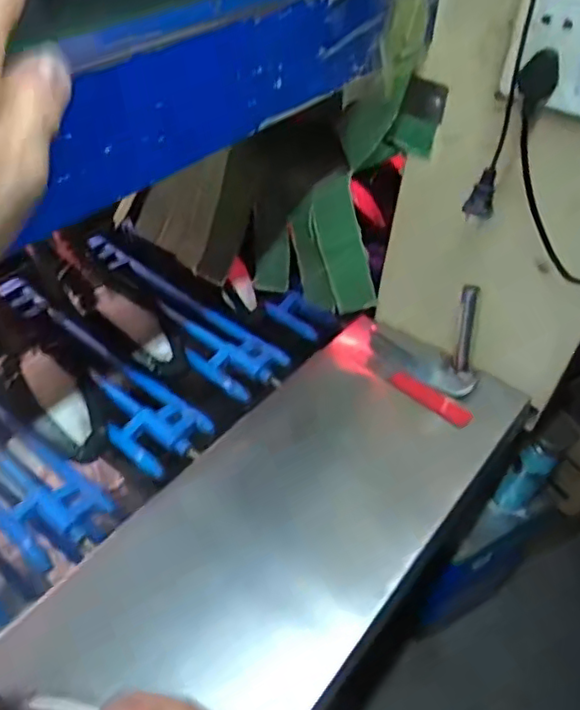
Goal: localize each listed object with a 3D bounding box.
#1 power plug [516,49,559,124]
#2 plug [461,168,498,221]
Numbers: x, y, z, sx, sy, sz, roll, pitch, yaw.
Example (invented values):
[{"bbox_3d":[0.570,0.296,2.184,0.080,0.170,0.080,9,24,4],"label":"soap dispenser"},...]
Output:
[{"bbox_3d":[0.204,-0.224,0.513,0.029,0.055,0.020,20,49,14],"label":"power plug"},{"bbox_3d":[0.166,-0.138,0.530,0.024,0.042,0.017,20,49,14],"label":"plug"}]

